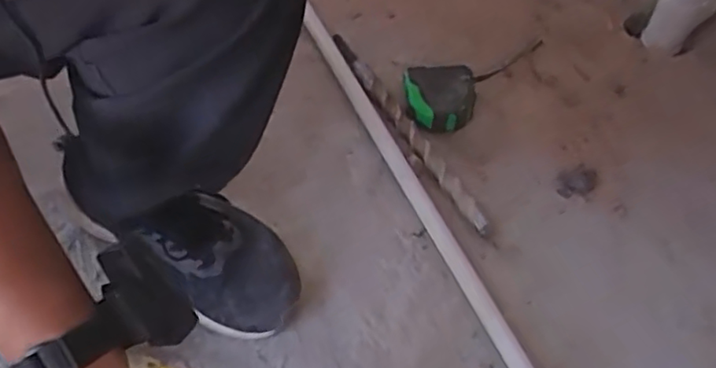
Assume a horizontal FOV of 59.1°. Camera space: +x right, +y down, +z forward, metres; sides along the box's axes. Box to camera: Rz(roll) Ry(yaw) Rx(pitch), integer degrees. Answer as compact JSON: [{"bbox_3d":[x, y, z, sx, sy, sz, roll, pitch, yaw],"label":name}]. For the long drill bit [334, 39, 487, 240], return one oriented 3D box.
[{"bbox_3d":[0.055,-0.068,0.738,0.020,0.011,0.313,-27,61,-15],"label":"long drill bit"}]

